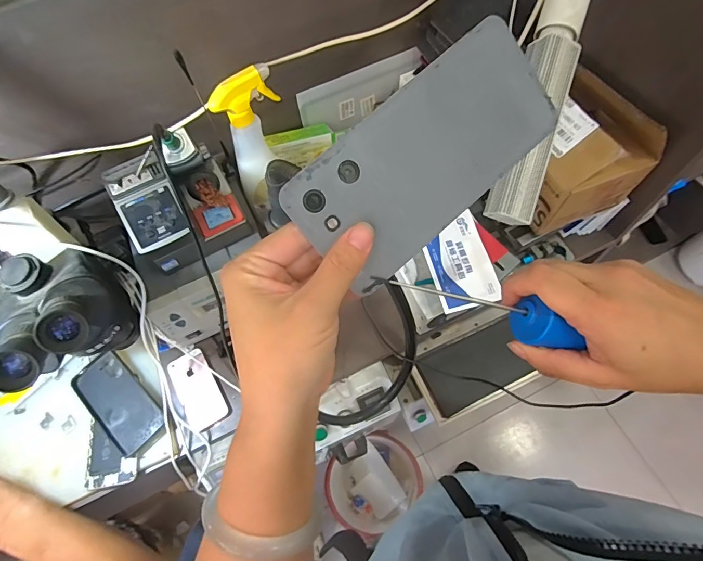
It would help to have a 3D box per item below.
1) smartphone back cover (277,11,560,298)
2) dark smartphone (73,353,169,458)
[{"bbox_3d":[0.043,-0.069,0.223,0.156,0.004,0.072,-42,105,-6],"label":"smartphone back cover"},{"bbox_3d":[-0.359,0.182,0.626,0.167,0.011,0.074,39,73,20],"label":"dark smartphone"}]

